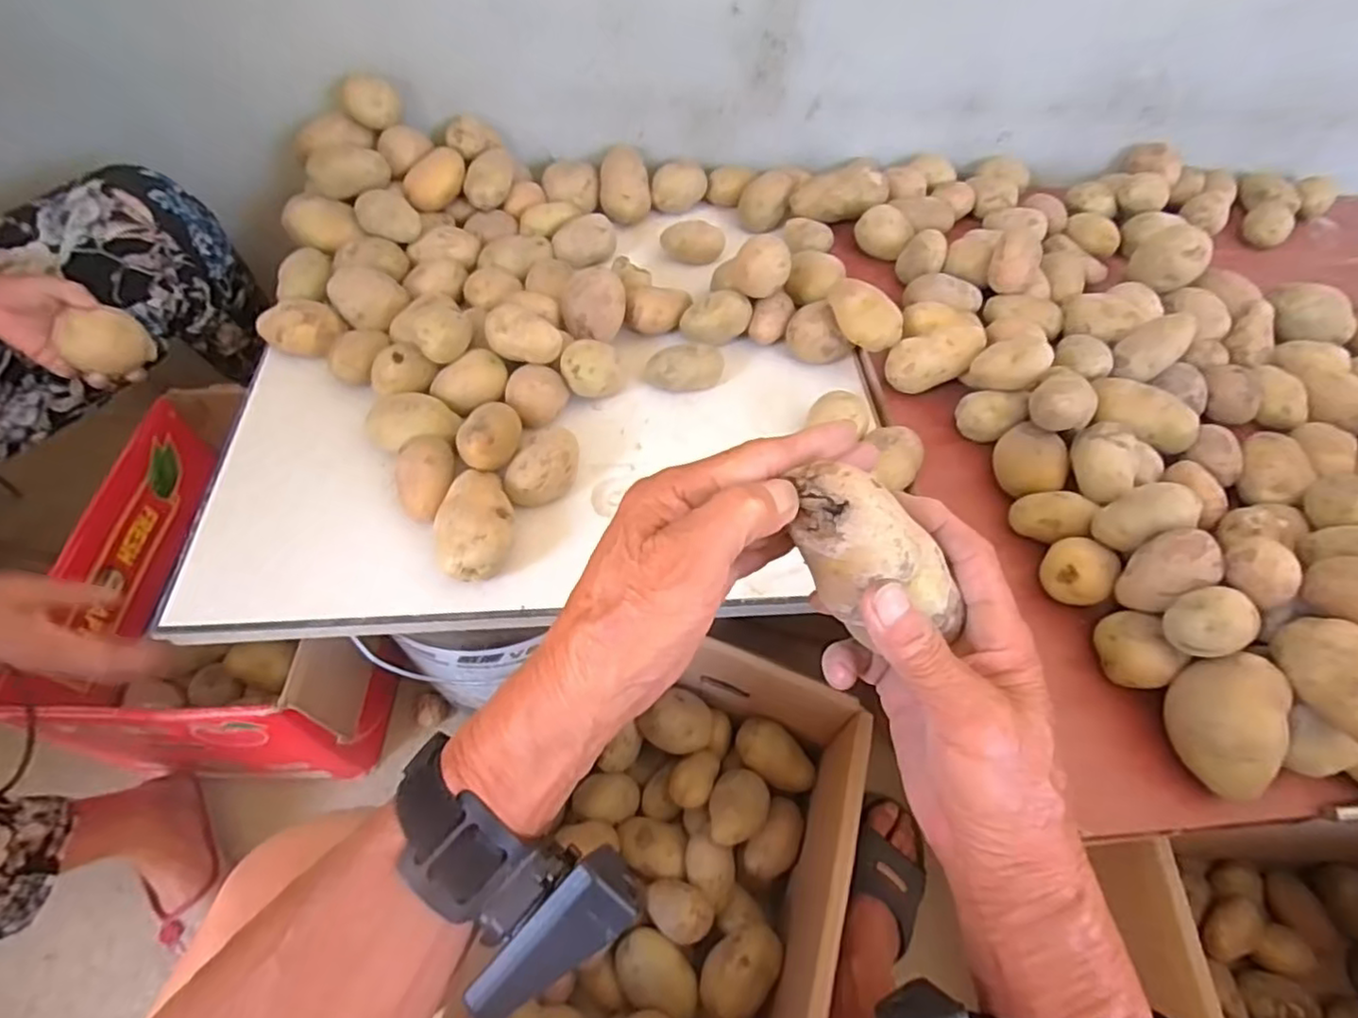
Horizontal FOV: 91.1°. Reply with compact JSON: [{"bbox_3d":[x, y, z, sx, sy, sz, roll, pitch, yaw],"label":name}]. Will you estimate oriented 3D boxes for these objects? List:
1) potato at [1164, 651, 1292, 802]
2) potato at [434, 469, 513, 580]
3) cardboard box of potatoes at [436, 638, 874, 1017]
[{"bbox_3d":[0.359,0.140,0.438,0.044,0.060,0.092,13,72,-13],"label":"potato"},{"bbox_3d":[-0.157,0.013,0.517,0.056,0.047,0.089,-5,56,-9],"label":"potato"},{"bbox_3d":[0.007,0.345,0.627,0.245,0.184,0.427,18,55,7],"label":"cardboard box of potatoes"}]

